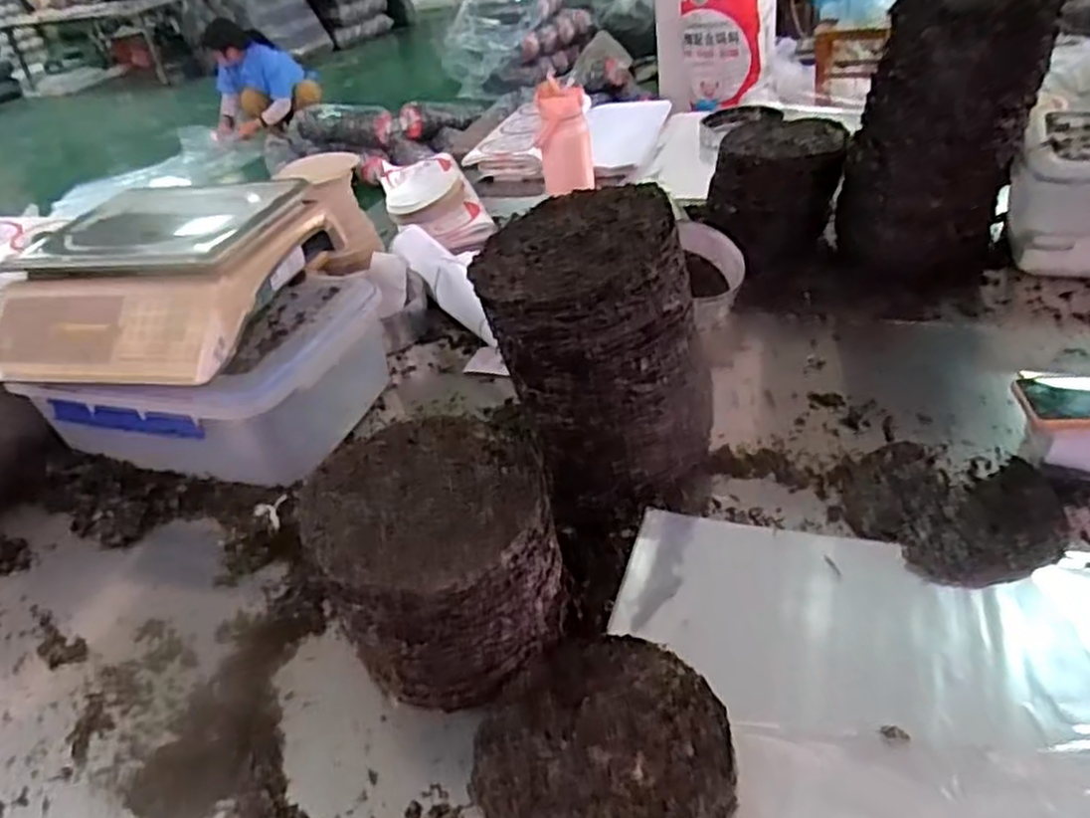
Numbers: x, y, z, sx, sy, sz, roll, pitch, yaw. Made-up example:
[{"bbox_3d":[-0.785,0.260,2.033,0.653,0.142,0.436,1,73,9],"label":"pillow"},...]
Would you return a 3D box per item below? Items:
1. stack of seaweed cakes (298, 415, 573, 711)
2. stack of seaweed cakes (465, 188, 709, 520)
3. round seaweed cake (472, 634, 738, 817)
[{"bbox_3d":[-0.090,0.134,0.687,0.198,0.156,0.202,-22,38,-19],"label":"stack of seaweed cakes"},{"bbox_3d":[0.056,-0.061,0.814,0.219,0.283,0.204,-14,37,-8],"label":"stack of seaweed cakes"},{"bbox_3d":[0.045,0.265,0.590,0.191,0.020,0.188,-5,36,4],"label":"round seaweed cake"}]

